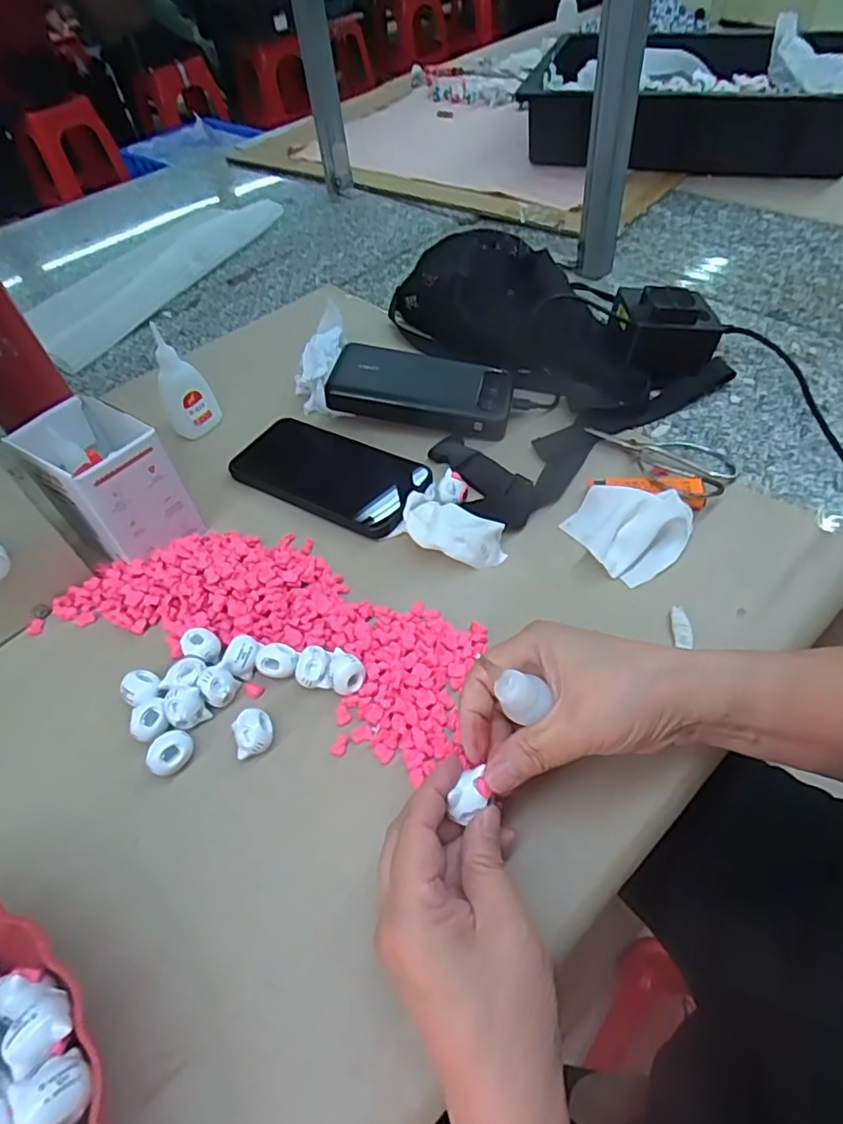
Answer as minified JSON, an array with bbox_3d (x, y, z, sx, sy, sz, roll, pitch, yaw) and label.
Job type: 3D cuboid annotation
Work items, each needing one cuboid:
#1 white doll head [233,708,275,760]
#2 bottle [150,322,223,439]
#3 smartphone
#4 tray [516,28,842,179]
[{"bbox_3d":[-0.097,0.099,0.348,0.021,0.015,0.024,-17,50,-8],"label":"white doll head"},{"bbox_3d":[-0.210,-0.155,0.525,0.044,0.091,0.025,-27,52,-16],"label":"bottle"},{"bbox_3d":[-0.072,-0.076,0.483,0.164,0.015,0.083,23,56,24],"label":"smartphone"},{"bbox_3d":[0.395,-0.673,0.875,0.450,0.106,0.362,10,51,15],"label":"tray"}]

